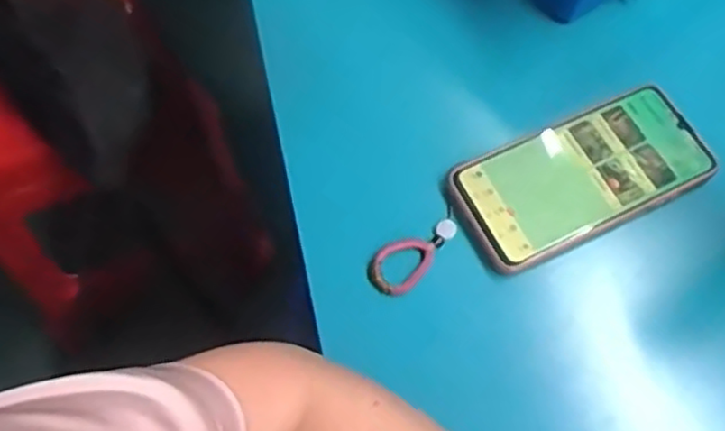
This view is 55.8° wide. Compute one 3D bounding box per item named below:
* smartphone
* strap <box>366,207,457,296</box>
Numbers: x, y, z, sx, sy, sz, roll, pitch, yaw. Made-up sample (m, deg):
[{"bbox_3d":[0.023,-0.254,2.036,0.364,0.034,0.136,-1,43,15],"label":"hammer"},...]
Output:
[{"bbox_3d":[0.141,-0.026,0.445,0.166,0.011,0.080,-25,69,-10],"label":"smartphone"},{"bbox_3d":[0.033,0.021,0.428,0.030,0.006,0.069,41,73,16],"label":"strap"}]

